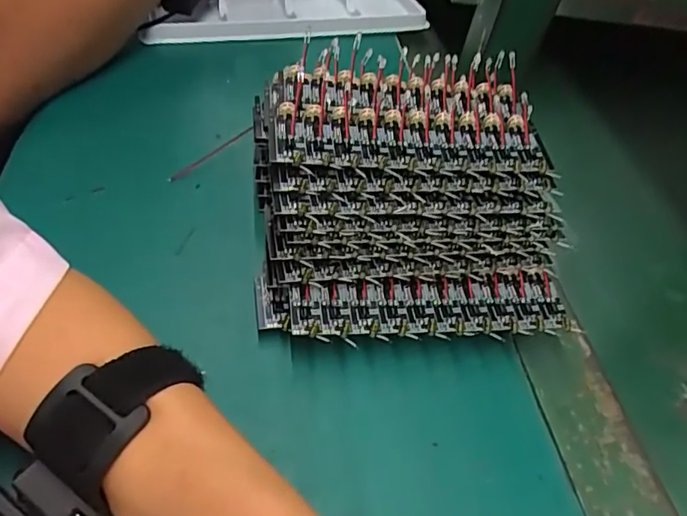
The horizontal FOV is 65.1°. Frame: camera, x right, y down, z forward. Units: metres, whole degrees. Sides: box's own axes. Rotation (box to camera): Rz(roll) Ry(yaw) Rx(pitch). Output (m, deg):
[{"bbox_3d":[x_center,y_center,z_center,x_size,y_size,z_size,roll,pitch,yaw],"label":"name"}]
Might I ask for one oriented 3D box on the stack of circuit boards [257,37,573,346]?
[{"bbox_3d":[0.037,-0.046,0.326,0.176,0.065,0.185,2,47,-10],"label":"stack of circuit boards"}]

